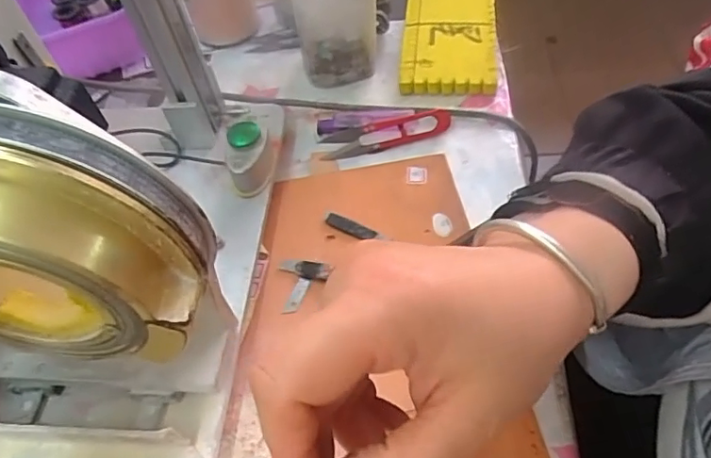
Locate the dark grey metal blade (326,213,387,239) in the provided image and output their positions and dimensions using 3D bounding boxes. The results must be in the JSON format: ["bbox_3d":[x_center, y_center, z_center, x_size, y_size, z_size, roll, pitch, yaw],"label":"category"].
[{"bbox_3d":[-0.004,-0.002,0.379,0.040,0.004,0.010,22,59,21],"label":"dark grey metal blade"}]

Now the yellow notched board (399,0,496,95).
[{"bbox_3d":[0.097,-0.259,0.548,0.079,0.019,0.360,3,54,8],"label":"yellow notched board"}]

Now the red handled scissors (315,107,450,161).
[{"bbox_3d":[0.024,-0.075,0.418,0.102,0.012,0.024,-13,53,-3],"label":"red handled scissors"}]

